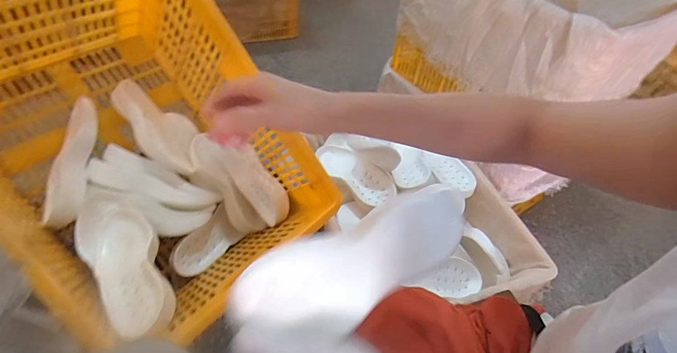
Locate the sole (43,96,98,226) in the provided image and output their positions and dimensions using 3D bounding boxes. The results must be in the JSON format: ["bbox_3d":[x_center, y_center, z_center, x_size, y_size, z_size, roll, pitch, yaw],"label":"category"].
[{"bbox_3d":[-0.580,-0.039,0.747,0.086,0.037,0.282,3,75,-4],"label":"sole"}]

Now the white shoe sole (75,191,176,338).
[{"bbox_3d":[-0.413,0.157,0.662,0.125,0.037,0.342,-31,58,-30],"label":"white shoe sole"}]

